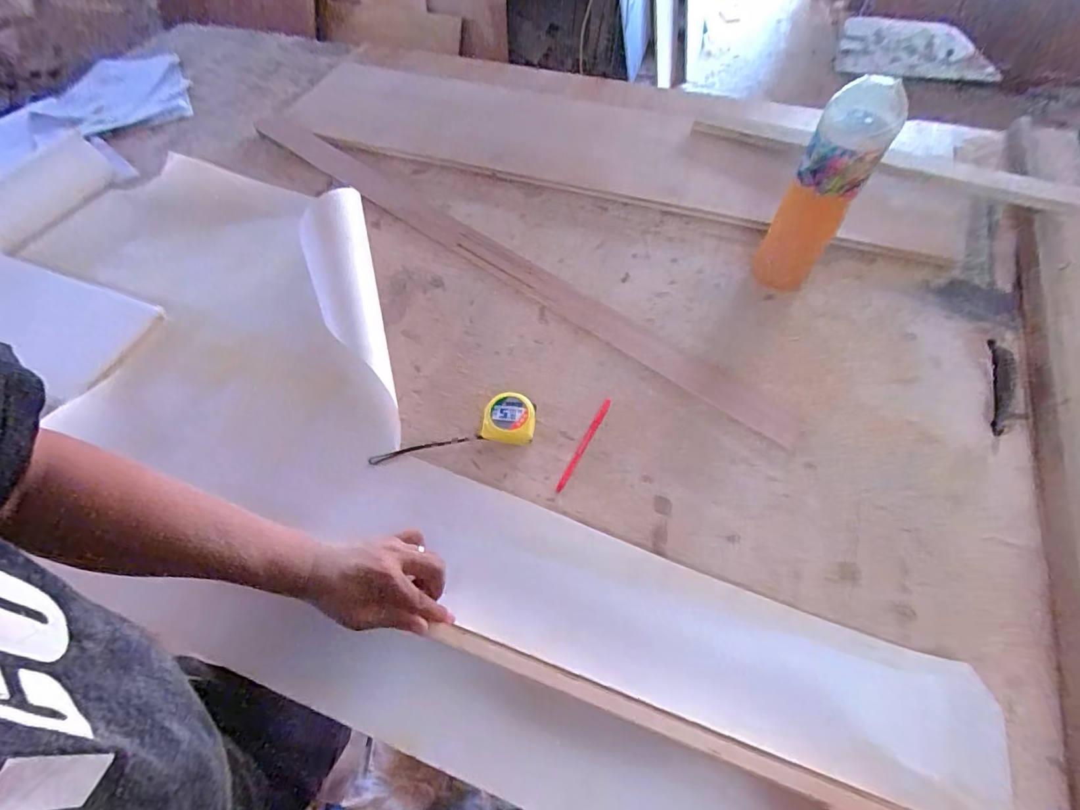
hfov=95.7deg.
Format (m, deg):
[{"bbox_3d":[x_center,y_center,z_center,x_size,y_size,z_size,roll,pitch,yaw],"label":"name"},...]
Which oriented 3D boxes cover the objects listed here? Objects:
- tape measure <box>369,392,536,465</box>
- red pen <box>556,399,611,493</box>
[{"bbox_3d":[-0.110,0.030,0.632,0.210,0.037,0.066,-7,60,0],"label":"tape measure"},{"bbox_3d":[0.057,0.048,0.628,0.011,0.014,0.147,25,64,17],"label":"red pen"}]

